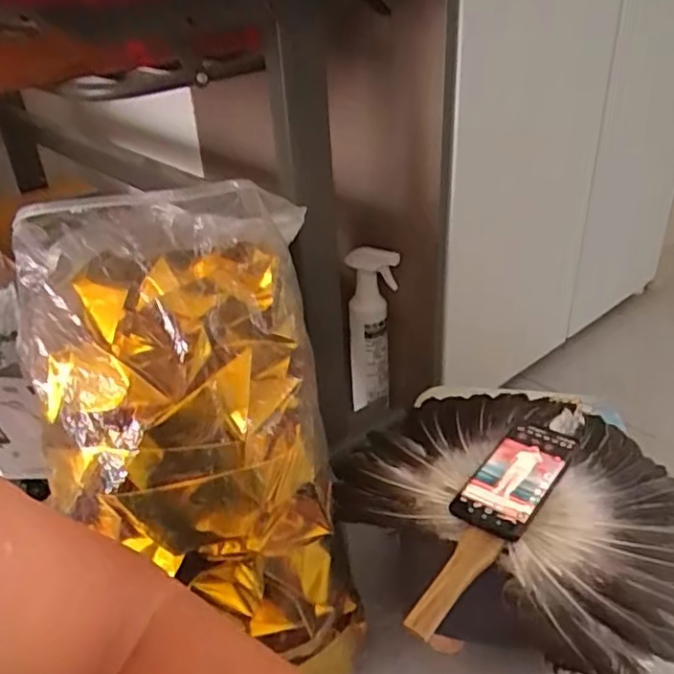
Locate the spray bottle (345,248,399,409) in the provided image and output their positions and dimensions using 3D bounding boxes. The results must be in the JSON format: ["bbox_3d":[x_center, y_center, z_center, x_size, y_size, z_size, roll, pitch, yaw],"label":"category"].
[{"bbox_3d":[0.054,-0.010,0.993,0.070,0.257,0.045,-3,31,1],"label":"spray bottle"}]

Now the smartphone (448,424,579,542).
[{"bbox_3d":[0.184,0.141,0.672,0.074,0.013,0.149,18,43,35],"label":"smartphone"}]

